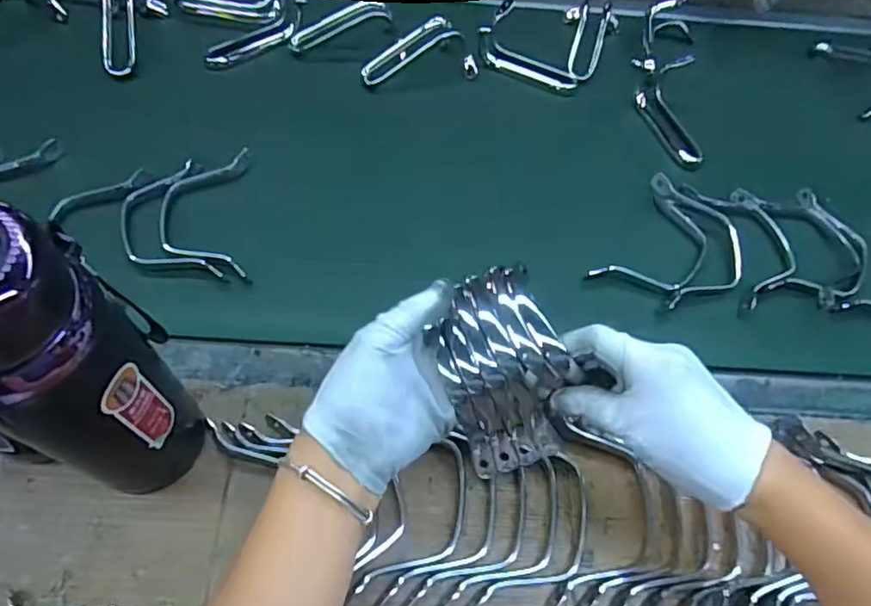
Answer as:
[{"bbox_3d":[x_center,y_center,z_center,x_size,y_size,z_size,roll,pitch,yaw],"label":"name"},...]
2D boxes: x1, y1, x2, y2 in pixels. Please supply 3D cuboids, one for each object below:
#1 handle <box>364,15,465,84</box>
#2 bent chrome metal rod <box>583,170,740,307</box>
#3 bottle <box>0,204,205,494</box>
[{"bbox_3d":[-0.029,-0.277,0.652,0.117,0.013,0.034,-35,66,-7],"label":"handle"},{"bbox_3d":[0.221,-0.047,0.536,0.110,0.014,0.145,33,63,14],"label":"bent chrome metal rod"},{"bbox_3d":[-0.189,0.046,0.320,0.060,0.239,0.084,28,62,11],"label":"bottle"}]

